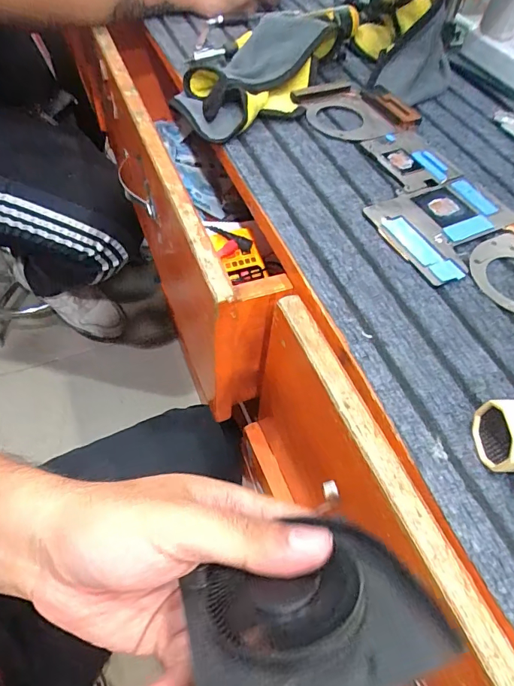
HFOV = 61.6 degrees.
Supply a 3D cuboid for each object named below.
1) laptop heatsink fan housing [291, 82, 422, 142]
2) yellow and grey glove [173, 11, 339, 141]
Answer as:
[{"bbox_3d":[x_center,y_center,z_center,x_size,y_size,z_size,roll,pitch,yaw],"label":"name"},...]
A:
[{"bbox_3d":[0.106,-0.244,0.449,0.110,0.015,0.091,-16,58,-14],"label":"laptop heatsink fan housing"},{"bbox_3d":[0.011,-0.294,0.460,0.104,0.043,0.249,32,59,17],"label":"yellow and grey glove"}]

